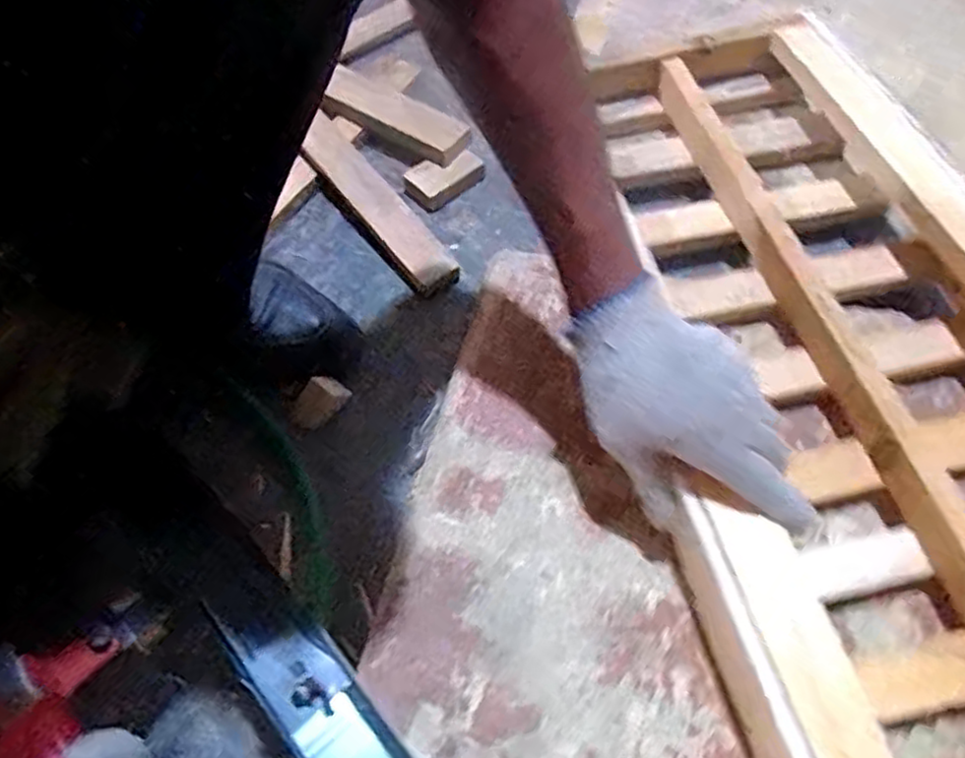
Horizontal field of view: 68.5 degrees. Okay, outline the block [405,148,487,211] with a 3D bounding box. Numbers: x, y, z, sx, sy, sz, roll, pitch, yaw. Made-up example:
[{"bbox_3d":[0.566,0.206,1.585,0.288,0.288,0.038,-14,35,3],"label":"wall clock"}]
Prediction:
[{"bbox_3d":[-0.040,-0.195,0.680,0.075,0.017,0.049,-41,64,-21],"label":"block"}]

